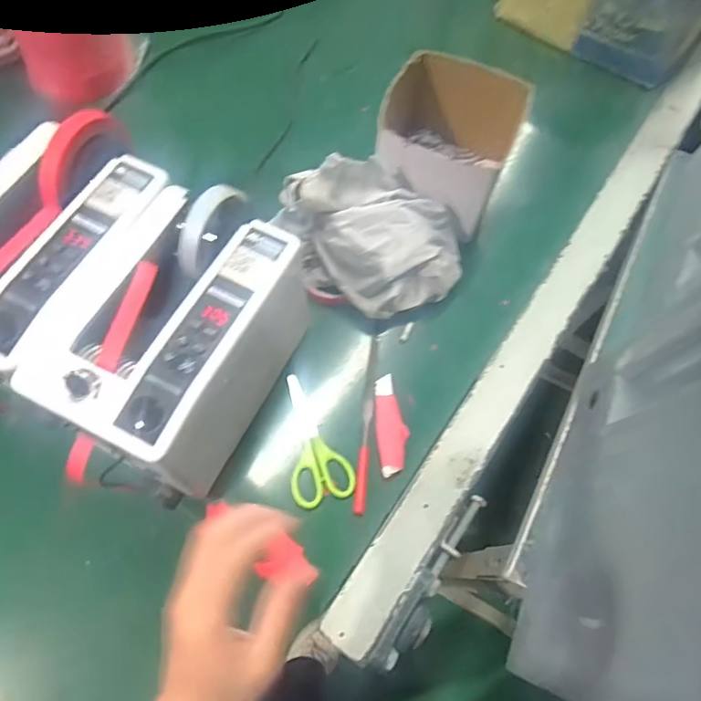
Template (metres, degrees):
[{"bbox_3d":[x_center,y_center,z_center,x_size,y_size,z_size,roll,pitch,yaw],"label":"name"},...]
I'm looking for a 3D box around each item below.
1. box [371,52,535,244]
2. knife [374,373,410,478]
[{"bbox_3d":[0.105,-0.227,0.586,0.137,0.113,0.147,23,67,7],"label":"box"},{"bbox_3d":[0.040,0.071,0.513,0.030,0.007,0.099,-2,67,-4],"label":"knife"}]

